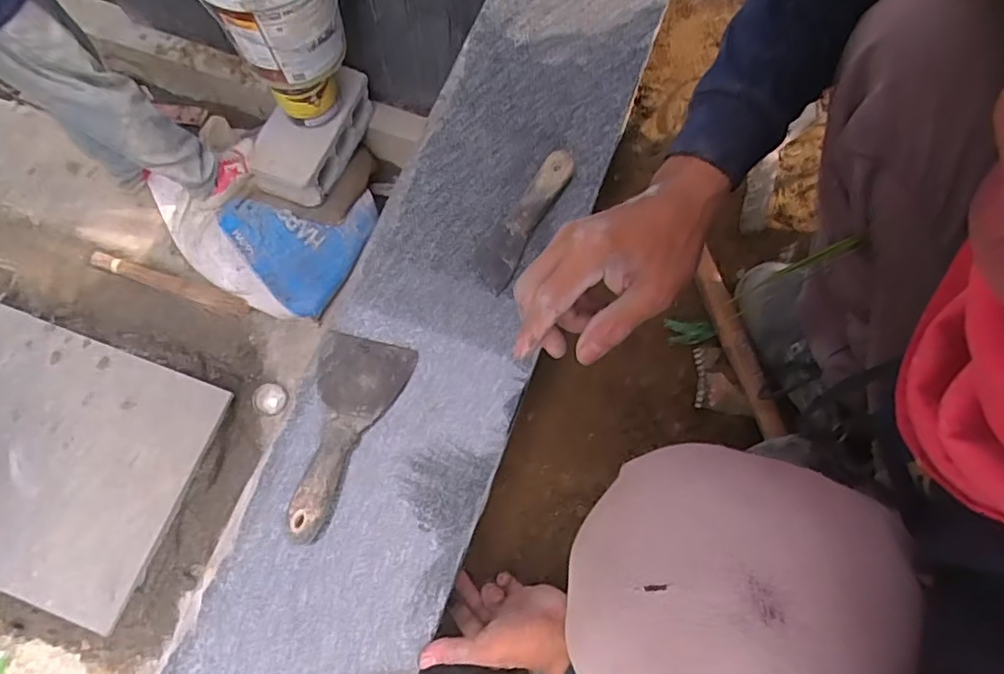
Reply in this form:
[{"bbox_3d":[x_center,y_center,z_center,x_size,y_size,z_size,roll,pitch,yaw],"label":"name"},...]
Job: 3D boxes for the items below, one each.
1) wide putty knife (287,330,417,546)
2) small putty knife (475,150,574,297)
[{"bbox_3d":[-0.148,0.090,0.552,0.085,0.032,0.194,11,74,2],"label":"wide putty knife"},{"bbox_3d":[0.021,-0.130,0.629,0.045,0.016,0.174,28,75,7],"label":"small putty knife"}]

